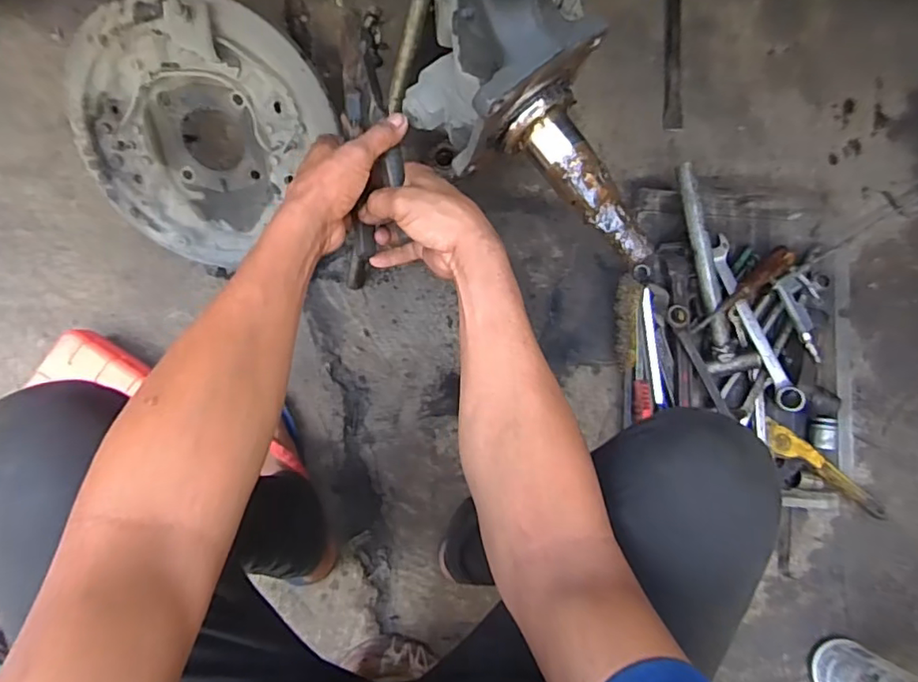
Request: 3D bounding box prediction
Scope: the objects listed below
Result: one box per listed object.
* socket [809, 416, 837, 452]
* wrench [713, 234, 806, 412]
[{"bbox_3d":[0.539,0.136,0.840,0.033,0.030,0.049,4,84,-2],"label":"socket"},{"bbox_3d":[0.439,-0.031,0.846,0.039,0.022,0.281,-15,72,-4],"label":"wrench"}]

